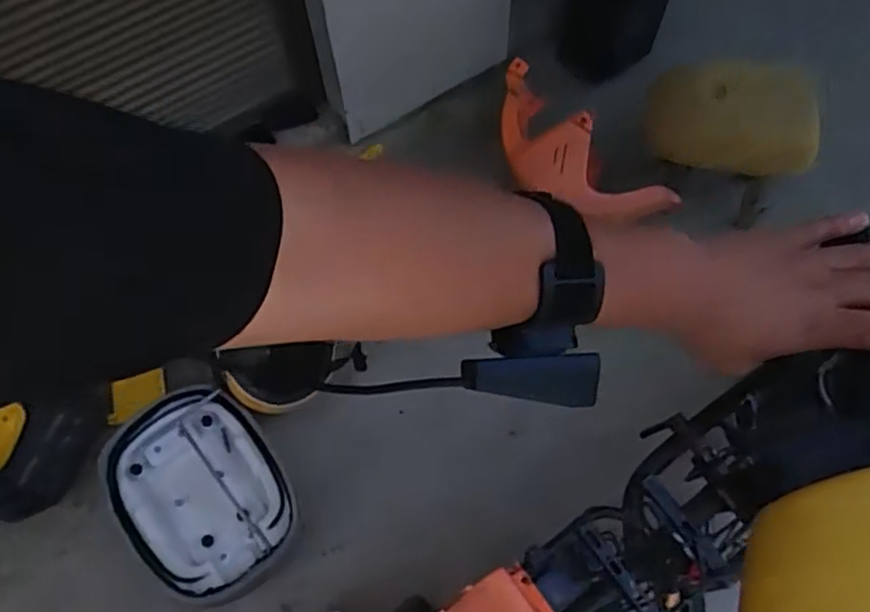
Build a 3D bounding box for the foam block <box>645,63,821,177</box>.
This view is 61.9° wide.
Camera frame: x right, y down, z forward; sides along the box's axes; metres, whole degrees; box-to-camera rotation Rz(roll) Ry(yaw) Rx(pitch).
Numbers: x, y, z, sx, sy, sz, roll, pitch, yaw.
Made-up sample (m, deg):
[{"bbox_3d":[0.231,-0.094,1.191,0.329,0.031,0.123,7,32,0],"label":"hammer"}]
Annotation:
[{"bbox_3d":[0.589,-0.372,1.452,0.319,0.203,0.047,10,18,28],"label":"foam block"}]

